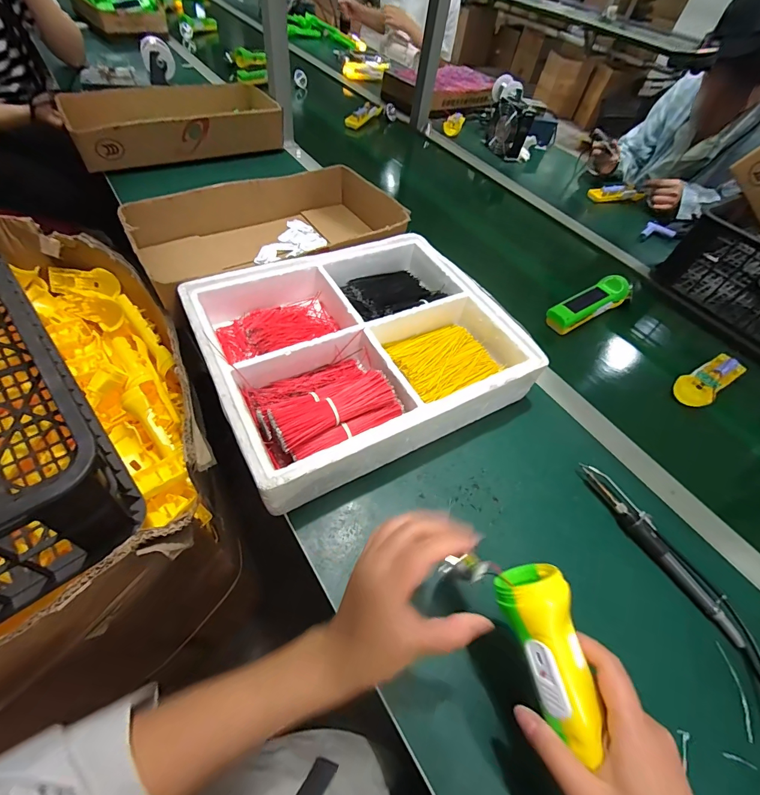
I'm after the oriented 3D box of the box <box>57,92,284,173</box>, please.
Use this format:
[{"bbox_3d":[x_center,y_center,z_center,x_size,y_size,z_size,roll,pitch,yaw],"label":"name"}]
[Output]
[{"bbox_3d":[-0.433,-0.604,0.803,0.415,0.088,0.212,-23,61,-24],"label":"box"}]

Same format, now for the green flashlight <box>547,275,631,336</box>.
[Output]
[{"bbox_3d":[0.372,-0.165,0.649,0.175,0.043,0.052,-26,62,-22],"label":"green flashlight"}]

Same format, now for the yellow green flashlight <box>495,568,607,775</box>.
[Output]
[{"bbox_3d":[0.122,0.185,0.266,0.047,0.038,0.110,-8,66,-11],"label":"yellow green flashlight"}]

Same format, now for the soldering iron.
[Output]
[{"bbox_3d":[0.314,0.165,0.418,0.034,0.019,0.208,-26,63,-20],"label":"soldering iron"}]

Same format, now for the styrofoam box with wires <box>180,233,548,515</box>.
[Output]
[{"bbox_3d":[-0.026,-0.076,0.497,0.371,0.085,0.318,-24,62,-19],"label":"styrofoam box with wires"}]

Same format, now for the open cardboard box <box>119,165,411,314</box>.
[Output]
[{"bbox_3d":[-0.183,-0.280,0.639,0.425,0.093,0.249,-20,60,-22],"label":"open cardboard box"}]

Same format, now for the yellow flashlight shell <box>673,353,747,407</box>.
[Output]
[{"bbox_3d":[0.531,-0.035,0.585,0.152,0.026,0.051,-27,63,-21],"label":"yellow flashlight shell"}]

